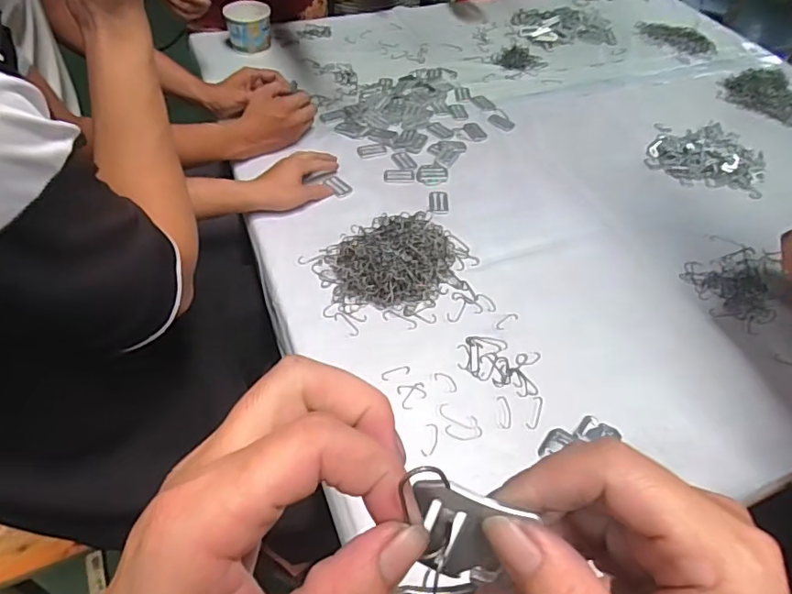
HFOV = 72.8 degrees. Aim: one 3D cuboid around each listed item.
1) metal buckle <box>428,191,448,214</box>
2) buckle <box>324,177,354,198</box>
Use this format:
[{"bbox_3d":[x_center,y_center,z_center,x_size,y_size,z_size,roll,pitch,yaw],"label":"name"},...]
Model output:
[{"bbox_3d":[0.064,-0.143,0.806,0.029,0.004,0.051,2,49,-1],"label":"metal buckle"},{"bbox_3d":[-0.089,-0.170,0.824,0.032,0.004,0.049,-33,58,-28],"label":"buckle"}]

